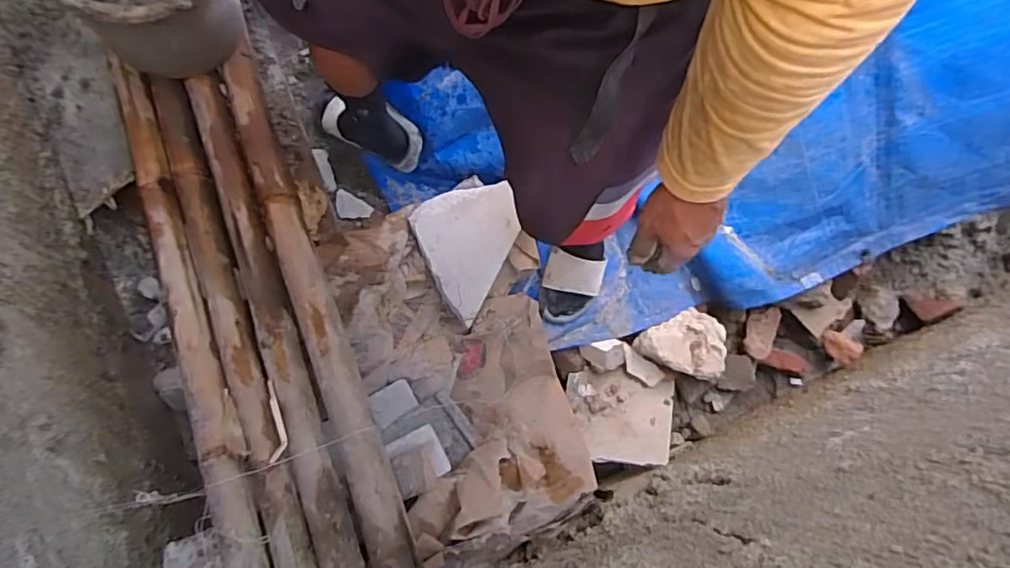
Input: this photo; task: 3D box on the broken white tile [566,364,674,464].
[{"bbox_3d":[0.210,0.239,1.096,0.190,0.010,0.171,5,57,5],"label":"broken white tile"}]

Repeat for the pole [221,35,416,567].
[{"bbox_3d":[-0.265,0.029,0.815,0.060,0.043,0.820,-20,78,-6],"label":"pole"}]

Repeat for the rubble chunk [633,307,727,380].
[{"bbox_3d":[0.334,0.103,1.130,0.171,0.062,0.129,16,77,2],"label":"rubble chunk"}]

